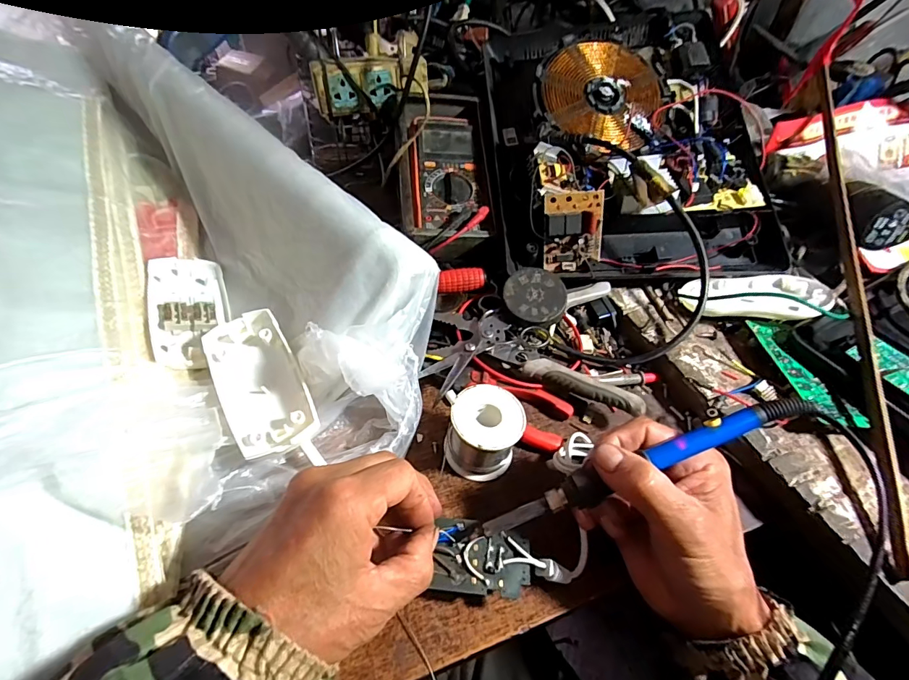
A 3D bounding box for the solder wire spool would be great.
[{"bbox_3d":[0.021,0.069,0.318,0.051,0.050,0.050,3,48,-3],"label":"solder wire spool"}]

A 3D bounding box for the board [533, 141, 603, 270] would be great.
[{"bbox_3d":[0.113,-0.138,0.436,0.061,0.048,0.132,-11,85,-15],"label":"board"}]

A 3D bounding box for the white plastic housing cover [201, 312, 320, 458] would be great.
[{"bbox_3d":[-0.135,0.028,0.301,0.052,0.027,0.109,-22,53,-23],"label":"white plastic housing cover"}]

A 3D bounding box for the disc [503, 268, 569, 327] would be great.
[{"bbox_3d":[0.074,-0.040,0.396,0.054,0.006,0.057,-1,65,2],"label":"disc"}]

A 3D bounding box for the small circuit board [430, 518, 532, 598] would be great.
[{"bbox_3d":[0.018,0.130,0.263,0.056,0.012,0.041,5,50,4],"label":"small circuit board"}]

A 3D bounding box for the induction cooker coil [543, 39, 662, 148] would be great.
[{"bbox_3d":[0.171,-0.288,0.496,0.134,0.010,0.134,17,76,-3],"label":"induction cooker coil"}]

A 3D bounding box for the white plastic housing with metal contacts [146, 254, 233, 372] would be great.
[{"bbox_3d":[-0.208,-0.026,0.341,0.050,0.023,0.114,-16,51,-19],"label":"white plastic housing with metal contacts"}]

